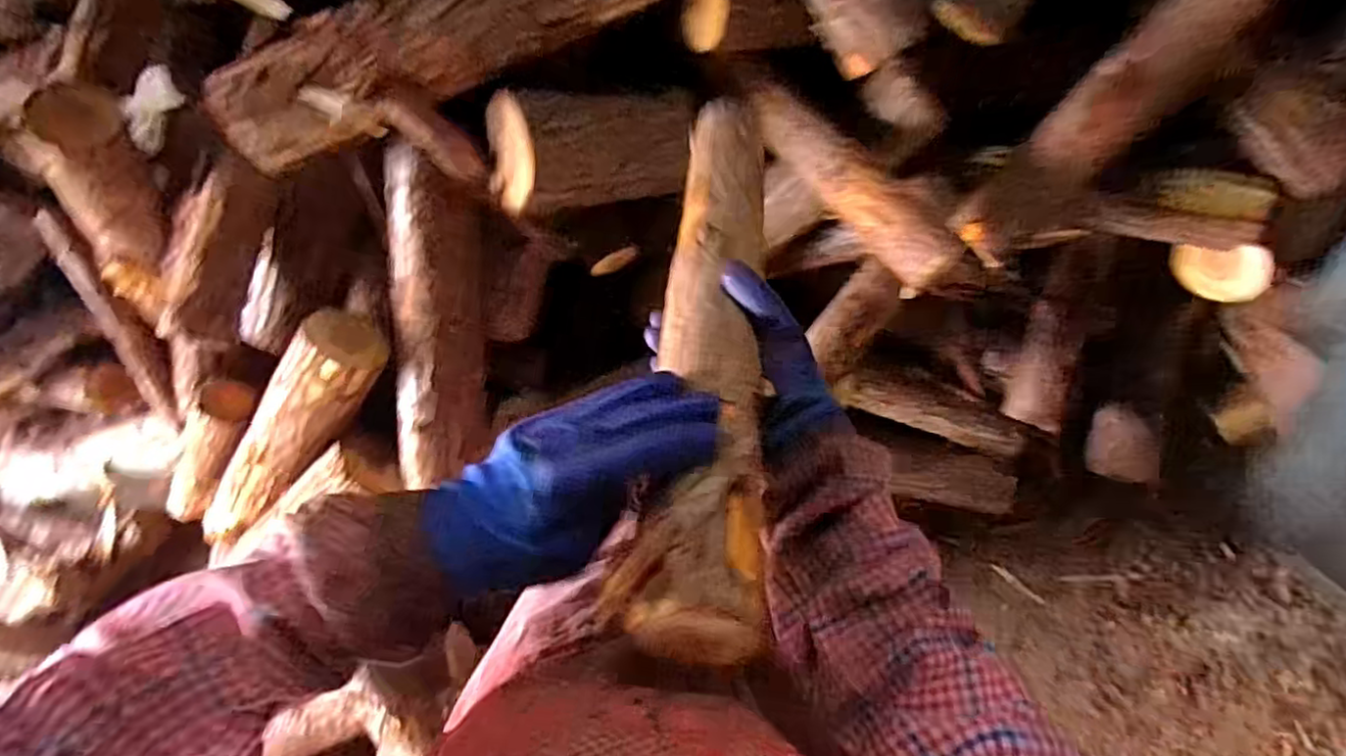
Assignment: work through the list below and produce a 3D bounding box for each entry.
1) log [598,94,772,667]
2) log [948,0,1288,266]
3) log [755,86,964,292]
[{"bbox_3d":[0.028,-0.056,0.471,0.072,0.497,0.045,1,138,6],"label":"log"},{"bbox_3d":[0.536,-0.333,0.741,0.110,0.080,0.488,40,112,0],"label":"log"},{"bbox_3d":[0.205,-0.224,0.753,0.076,0.061,0.292,-43,77,9],"label":"log"}]

